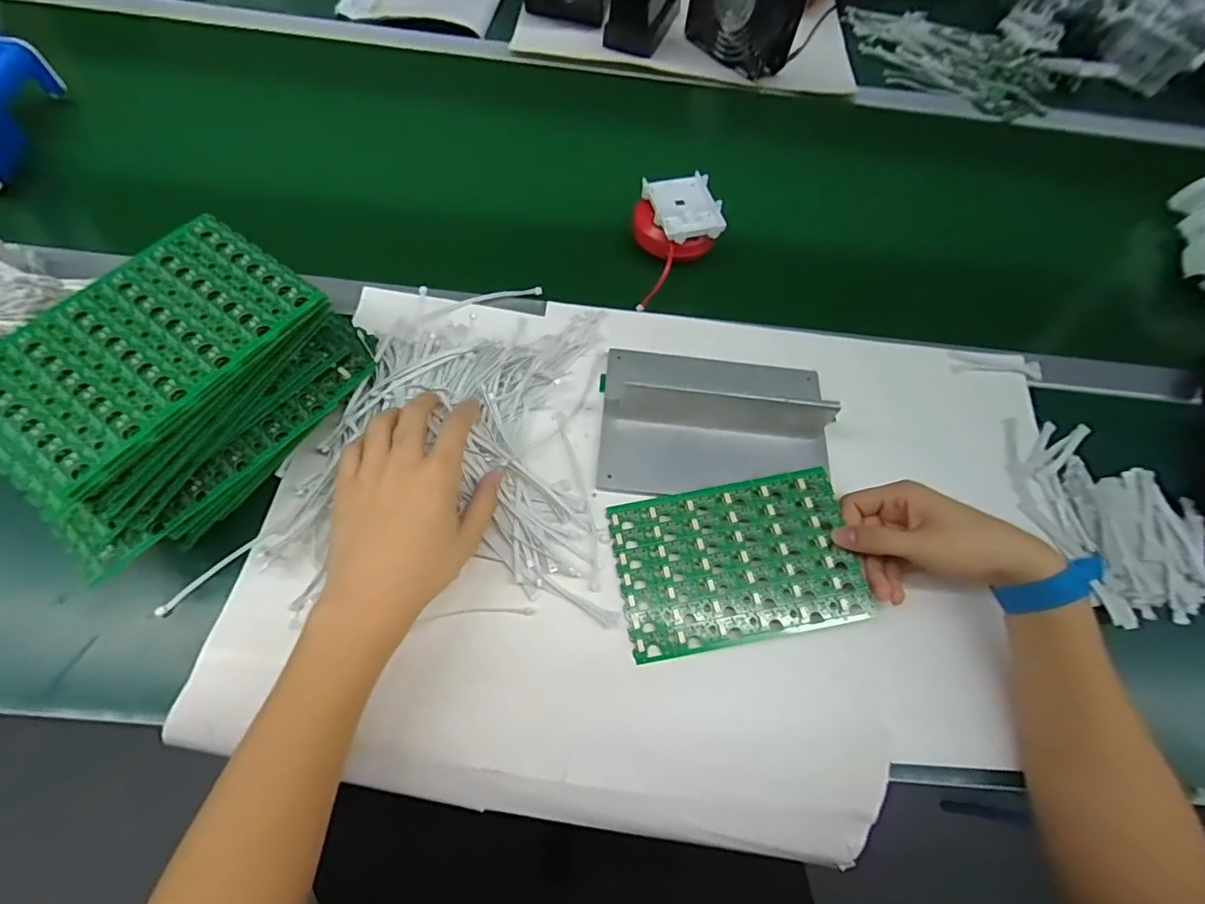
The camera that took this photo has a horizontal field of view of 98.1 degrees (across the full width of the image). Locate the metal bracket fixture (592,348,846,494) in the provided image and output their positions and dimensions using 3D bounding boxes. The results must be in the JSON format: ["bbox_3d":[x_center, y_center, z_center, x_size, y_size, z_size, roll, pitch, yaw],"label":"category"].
[{"bbox_3d":[0.099,-0.038,0.440,0.193,0.051,0.142,6,64,-2],"label":"metal bracket fixture"}]

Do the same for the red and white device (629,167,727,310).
[{"bbox_3d":[0.075,-0.214,0.532,0.083,0.060,0.131,4,64,-3],"label":"red and white device"}]

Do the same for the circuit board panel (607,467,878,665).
[{"bbox_3d":[0.103,0.084,0.407,0.179,0.006,0.119,-10,68,-2],"label":"circuit board panel"}]

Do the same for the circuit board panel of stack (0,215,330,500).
[{"bbox_3d":[-0.293,-0.071,0.337,0.115,0.011,0.184,35,68,12],"label":"circuit board panel of stack"}]

